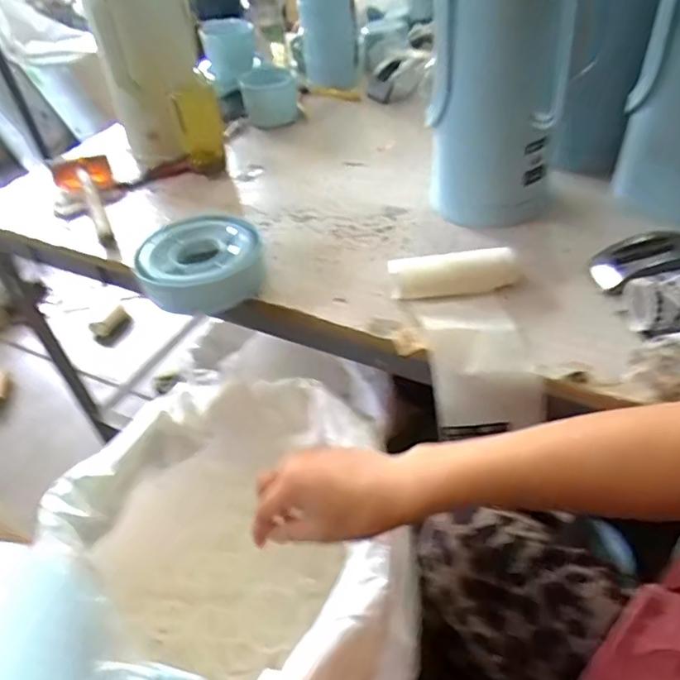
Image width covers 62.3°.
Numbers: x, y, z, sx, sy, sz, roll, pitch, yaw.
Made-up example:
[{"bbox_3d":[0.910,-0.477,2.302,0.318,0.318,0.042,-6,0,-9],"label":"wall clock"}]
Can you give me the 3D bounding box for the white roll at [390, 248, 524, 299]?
[{"bbox_3d":[0.133,-0.082,0.651,0.145,0.045,0.050,-7,43,0],"label":"white roll"}]

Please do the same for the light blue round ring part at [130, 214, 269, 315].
[{"bbox_3d":[-0.173,-0.095,0.704,0.149,0.061,0.131,-7,43,0],"label":"light blue round ring part"}]

